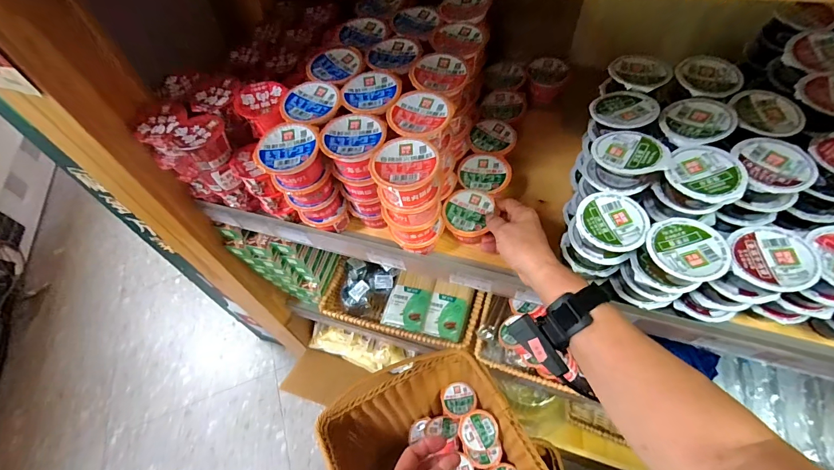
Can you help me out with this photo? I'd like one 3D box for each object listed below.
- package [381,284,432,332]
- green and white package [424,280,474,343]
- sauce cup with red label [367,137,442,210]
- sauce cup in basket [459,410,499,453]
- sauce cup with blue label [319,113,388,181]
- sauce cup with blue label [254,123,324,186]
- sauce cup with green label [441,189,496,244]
[{"bbox_3d":[-0.022,0.159,0.805,0.092,0.020,0.087,9,55,11],"label":"package"},{"bbox_3d":[0.069,0.163,0.793,0.084,0.024,0.144,12,56,13],"label":"green and white package"},{"bbox_3d":[-0.013,-0.066,0.406,0.070,0.047,0.067,-2,54,3],"label":"sauce cup with red label"},{"bbox_3d":[0.125,0.399,0.749,0.079,0.038,0.074,-15,71,-1],"label":"sauce cup in basket"},{"bbox_3d":[-0.071,-0.102,0.434,0.073,0.044,0.072,-2,54,3],"label":"sauce cup with blue label"},{"bbox_3d":[-0.150,-0.091,0.433,0.069,0.044,0.073,-2,54,3],"label":"sauce cup with blue label"},{"bbox_3d":[0.070,-0.022,0.515,0.066,0.043,0.074,6,55,9],"label":"sauce cup with green label"}]

